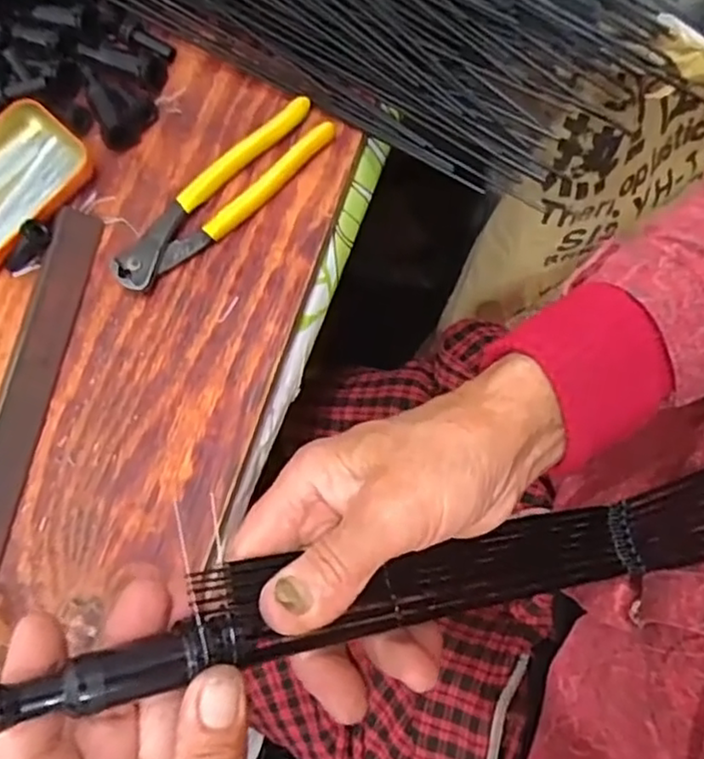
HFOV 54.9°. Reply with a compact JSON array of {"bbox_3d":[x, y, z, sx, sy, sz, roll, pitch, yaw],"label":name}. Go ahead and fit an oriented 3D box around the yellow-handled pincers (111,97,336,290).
[{"bbox_3d":[-0.082,-0.115,0.432,0.162,0.017,0.036,-40,75,-5],"label":"yellow-handled pincers"}]

